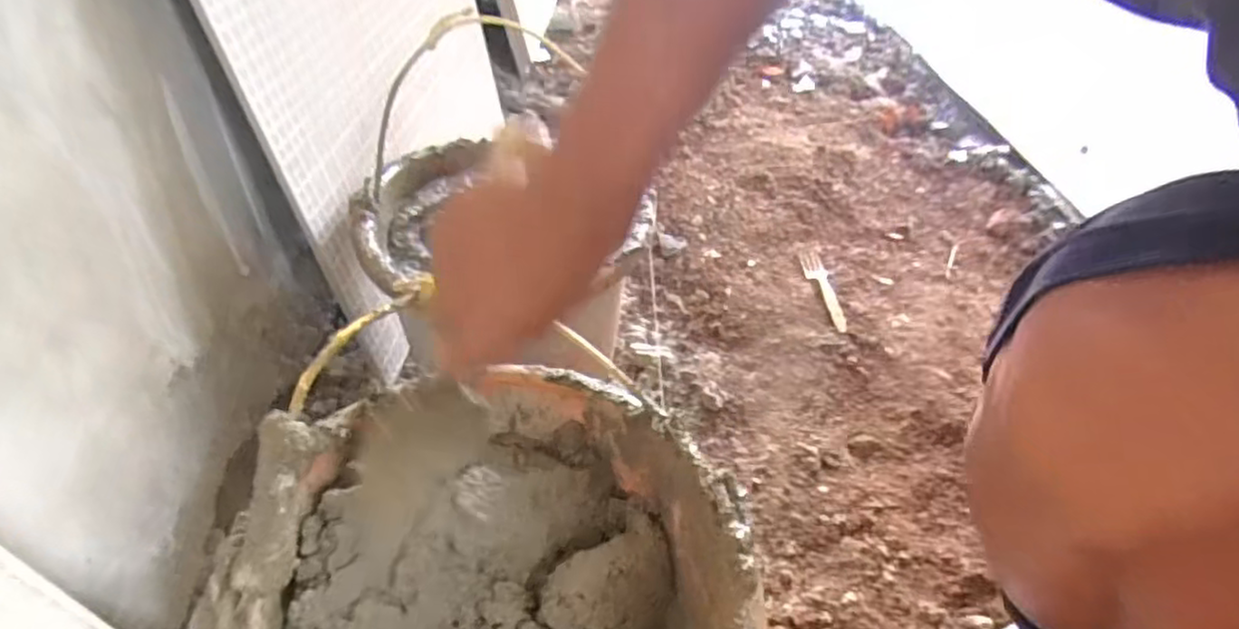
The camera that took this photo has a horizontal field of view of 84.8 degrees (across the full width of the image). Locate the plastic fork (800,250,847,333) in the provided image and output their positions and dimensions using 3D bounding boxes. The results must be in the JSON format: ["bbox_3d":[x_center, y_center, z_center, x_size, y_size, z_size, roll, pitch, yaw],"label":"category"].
[{"bbox_3d":[0.254,-0.035,0.851,0.028,0.007,0.166,1,40,0],"label":"plastic fork"}]

